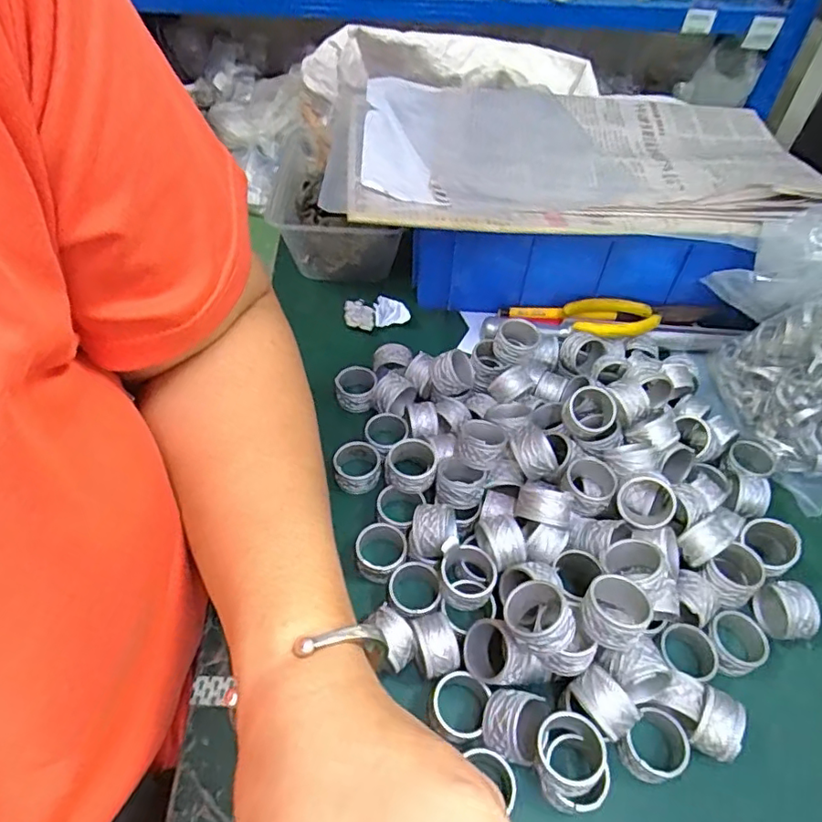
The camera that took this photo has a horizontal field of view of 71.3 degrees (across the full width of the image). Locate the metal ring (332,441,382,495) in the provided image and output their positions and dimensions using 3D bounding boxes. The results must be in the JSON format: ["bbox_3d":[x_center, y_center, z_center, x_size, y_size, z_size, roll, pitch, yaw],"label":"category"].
[{"bbox_3d":[-0.032,0.034,0.343,0.028,0.017,0.030,1,49,-2],"label":"metal ring"}]

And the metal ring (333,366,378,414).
[{"bbox_3d":[-0.037,-0.015,0.382,0.027,0.018,0.028,1,49,-2],"label":"metal ring"}]

